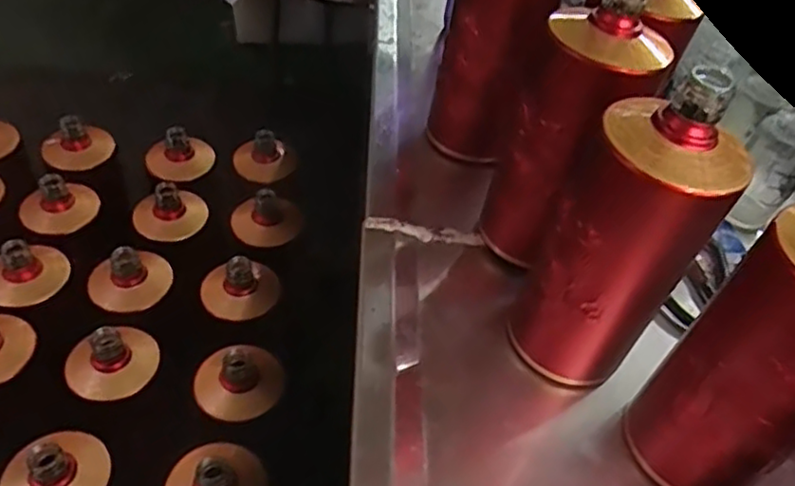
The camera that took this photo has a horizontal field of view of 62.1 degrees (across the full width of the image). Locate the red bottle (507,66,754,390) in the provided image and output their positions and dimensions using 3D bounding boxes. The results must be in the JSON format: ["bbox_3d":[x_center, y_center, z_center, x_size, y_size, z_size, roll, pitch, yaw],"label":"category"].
[{"bbox_3d":[0.131,0.003,0.396,0.085,0.202,0.060,-8,47,-15],"label":"red bottle"}]

